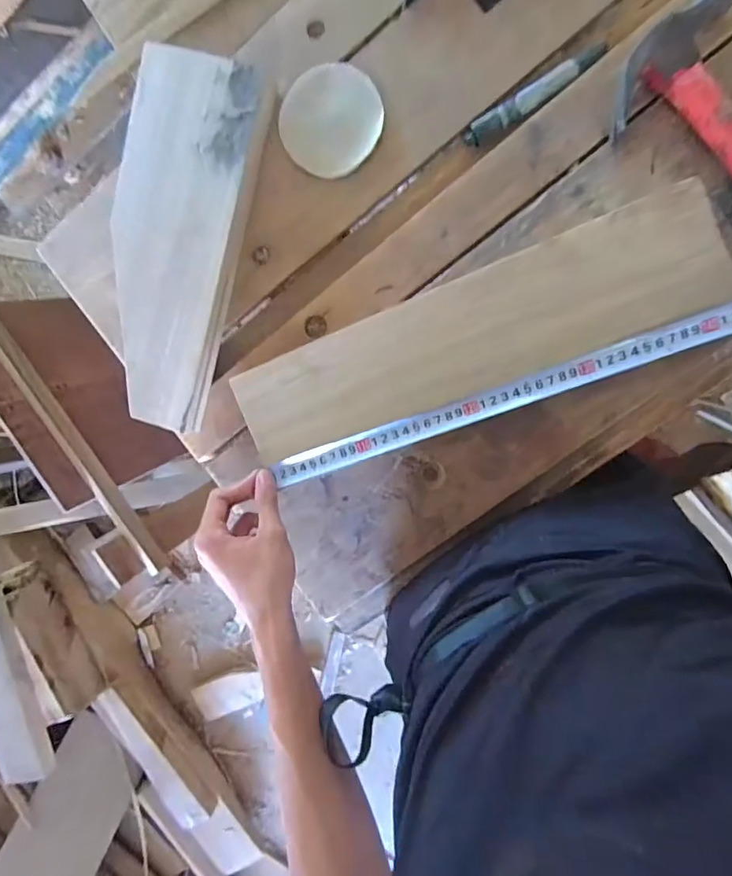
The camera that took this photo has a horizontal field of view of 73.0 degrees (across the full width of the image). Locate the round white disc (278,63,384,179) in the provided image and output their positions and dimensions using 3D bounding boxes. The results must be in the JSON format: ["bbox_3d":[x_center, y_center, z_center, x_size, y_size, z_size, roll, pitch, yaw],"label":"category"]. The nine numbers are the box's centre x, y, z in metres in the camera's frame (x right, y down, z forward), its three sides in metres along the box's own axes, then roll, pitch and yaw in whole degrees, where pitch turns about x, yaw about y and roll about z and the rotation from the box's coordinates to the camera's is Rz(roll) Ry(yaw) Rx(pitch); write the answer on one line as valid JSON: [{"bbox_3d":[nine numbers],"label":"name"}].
[{"bbox_3d":[-0.032,-0.287,0.447,0.089,0.008,0.092,1,96,8],"label":"round white disc"}]

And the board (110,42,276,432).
[{"bbox_3d":[-0.180,-0.179,0.469,0.115,0.042,0.322,16,97,6],"label":"board"}]

